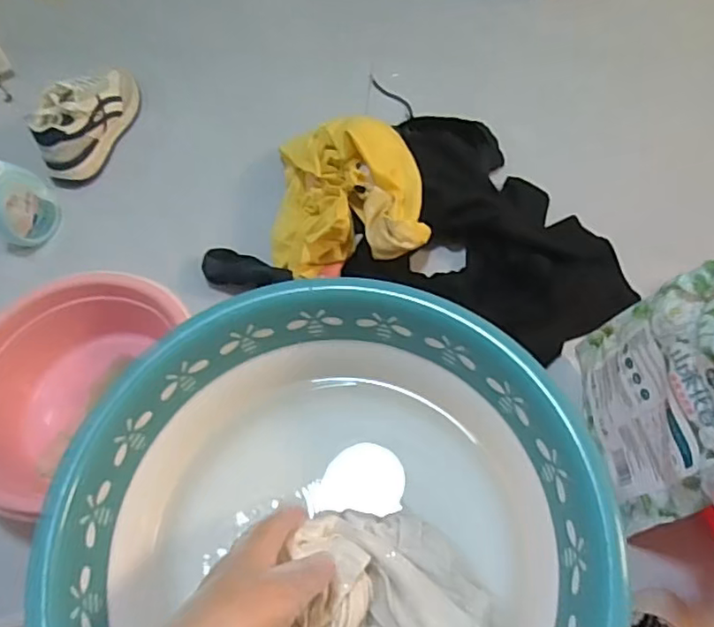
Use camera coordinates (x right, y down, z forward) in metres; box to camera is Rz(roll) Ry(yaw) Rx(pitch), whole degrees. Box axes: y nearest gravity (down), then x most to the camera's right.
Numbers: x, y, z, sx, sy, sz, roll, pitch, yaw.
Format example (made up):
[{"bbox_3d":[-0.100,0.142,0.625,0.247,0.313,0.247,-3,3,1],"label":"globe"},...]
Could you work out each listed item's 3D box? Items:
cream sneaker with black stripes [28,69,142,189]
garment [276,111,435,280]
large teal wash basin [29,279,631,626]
[{"bbox_3d":[-0.481,-0.351,1.076,0.091,0.128,0.248,22,65,15],"label":"cream sneaker with black stripes"},{"bbox_3d":[-0.017,-0.183,0.923,0.229,0.103,0.250,-5,61,1],"label":"garment"},{"bbox_3d":[-0.014,0.163,0.438,0.363,0.125,0.342,-2,61,3],"label":"large teal wash basin"}]

